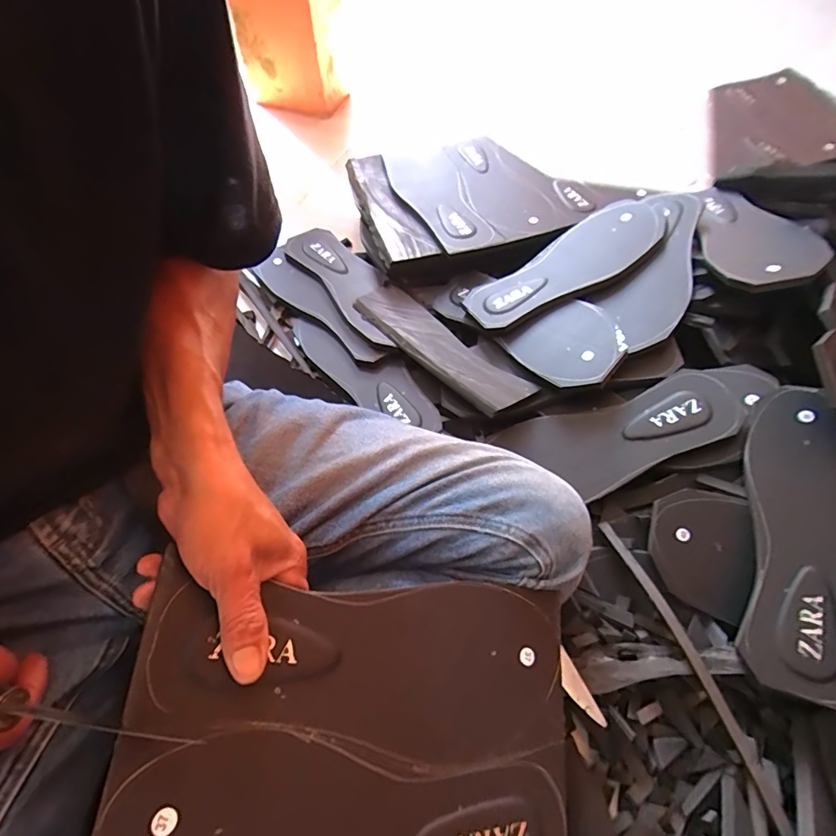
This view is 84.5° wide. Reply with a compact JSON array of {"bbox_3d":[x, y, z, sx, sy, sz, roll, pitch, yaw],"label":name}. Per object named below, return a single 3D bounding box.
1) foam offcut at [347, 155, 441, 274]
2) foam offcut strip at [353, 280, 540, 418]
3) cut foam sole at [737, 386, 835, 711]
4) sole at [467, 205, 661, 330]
[{"bbox_3d":[-0.052,-0.291,0.653,0.071,0.039,0.243,-18,61,-12],"label":"foam offcut"},{"bbox_3d":[0.020,-0.089,0.544,0.065,0.010,0.253,-34,58,-21],"label":"foam offcut strip"},{"bbox_3d":[0.318,0.090,0.364,0.097,0.018,0.242,5,66,28],"label":"cut foam sole"},{"bbox_3d":[0.172,-0.179,0.539,0.239,0.029,0.100,-30,62,4],"label":"sole"}]

